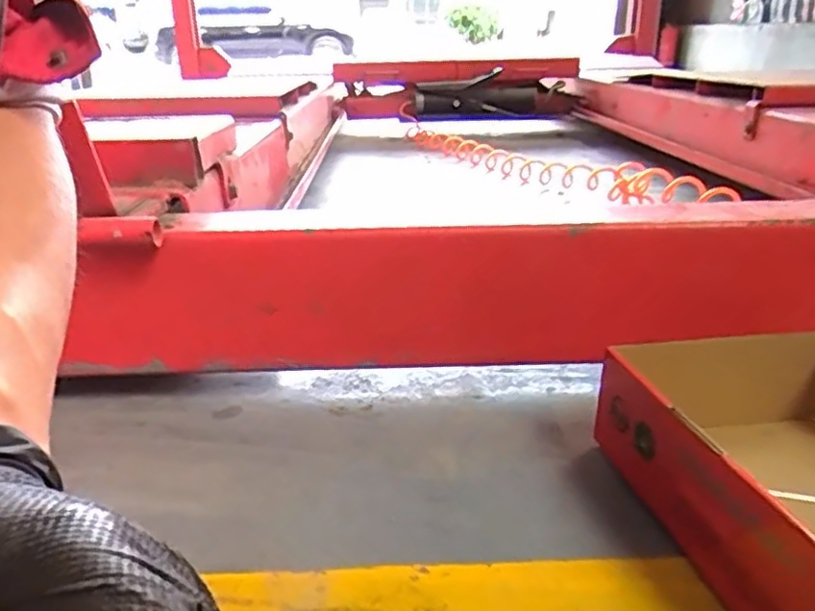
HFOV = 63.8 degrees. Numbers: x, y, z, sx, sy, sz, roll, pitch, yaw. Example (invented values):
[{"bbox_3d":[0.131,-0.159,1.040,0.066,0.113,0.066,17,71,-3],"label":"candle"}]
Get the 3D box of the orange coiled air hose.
[{"bbox_3d":[0.277,-0.382,1.695,0.110,0.106,1.342,-10,23,-21],"label":"orange coiled air hose"}]

